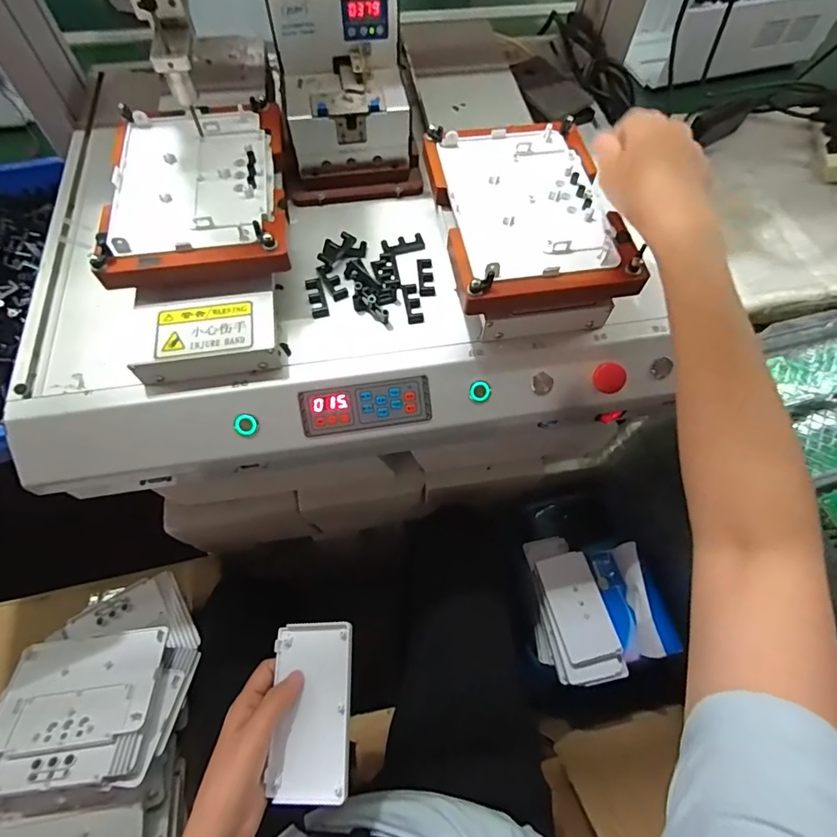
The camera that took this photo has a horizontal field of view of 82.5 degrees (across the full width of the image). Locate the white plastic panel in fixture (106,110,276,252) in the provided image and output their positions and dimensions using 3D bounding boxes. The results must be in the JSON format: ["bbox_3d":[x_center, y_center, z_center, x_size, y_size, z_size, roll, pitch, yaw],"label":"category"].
[{"bbox_3d":[-0.209,-0.227,0.447,0.139,0.010,0.178,-8,63,-5],"label":"white plastic panel in fixture"}]

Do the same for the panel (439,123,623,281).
[{"bbox_3d":[0.100,-0.204,0.442,0.136,0.008,0.182,-8,63,-5],"label":"panel"}]

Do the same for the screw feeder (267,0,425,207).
[{"bbox_3d":[-0.084,-0.368,0.495,0.144,0.171,0.197,-9,64,-5],"label":"screw feeder"}]

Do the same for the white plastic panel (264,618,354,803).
[{"bbox_3d":[-0.093,0.256,0.422,0.072,0.006,0.135,-10,62,13],"label":"white plastic panel"}]

